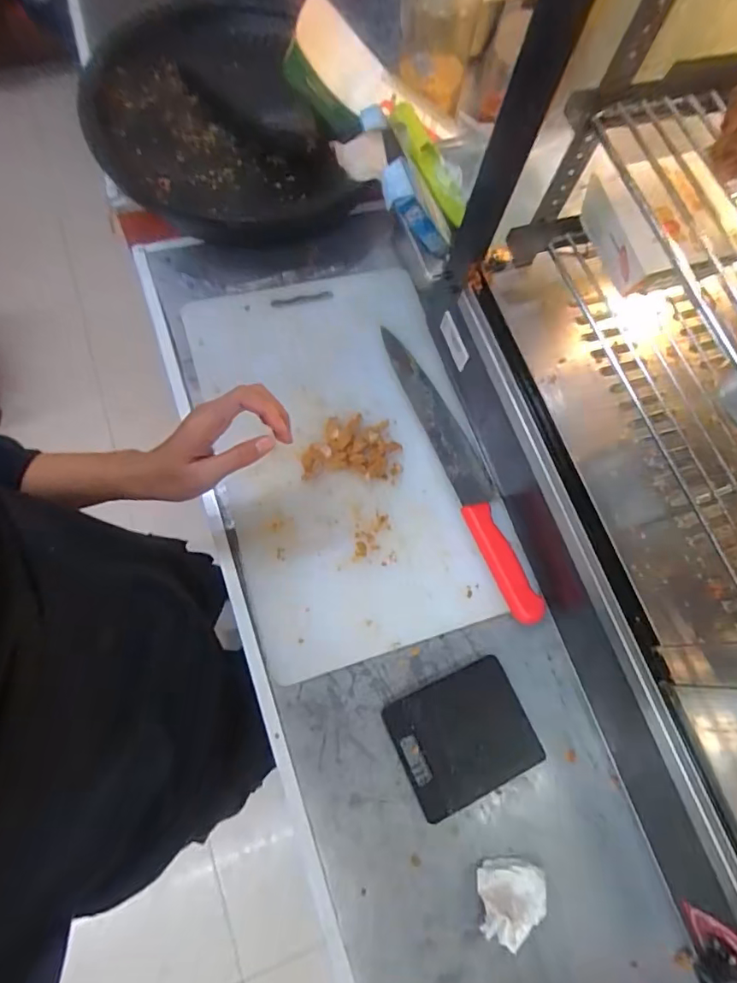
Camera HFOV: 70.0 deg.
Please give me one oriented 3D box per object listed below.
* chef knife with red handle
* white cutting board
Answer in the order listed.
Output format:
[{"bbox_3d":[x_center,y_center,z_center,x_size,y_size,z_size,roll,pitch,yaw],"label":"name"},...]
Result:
[{"bbox_3d":[0.102,-0.031,0.581,0.044,0.016,0.355,-19,73,-11],"label":"chef knife with red handle"},{"bbox_3d":[-0.025,-0.044,0.569,0.265,0.021,0.422,-13,73,-11],"label":"white cutting board"}]

